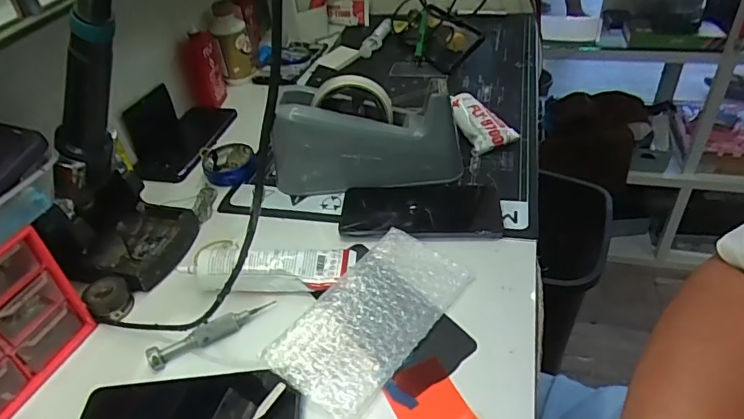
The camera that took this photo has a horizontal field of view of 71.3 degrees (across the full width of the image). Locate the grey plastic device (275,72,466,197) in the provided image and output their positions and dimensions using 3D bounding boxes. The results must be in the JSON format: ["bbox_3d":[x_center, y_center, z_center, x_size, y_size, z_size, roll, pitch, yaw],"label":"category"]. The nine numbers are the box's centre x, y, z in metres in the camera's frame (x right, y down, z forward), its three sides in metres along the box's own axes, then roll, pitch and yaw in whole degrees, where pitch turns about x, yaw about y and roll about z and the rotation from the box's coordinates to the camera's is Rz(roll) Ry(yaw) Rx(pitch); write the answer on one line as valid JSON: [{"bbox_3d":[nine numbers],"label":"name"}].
[{"bbox_3d":[-0.007,-0.083,0.557,0.204,0.101,0.065,0,40,6],"label":"grey plastic device"}]

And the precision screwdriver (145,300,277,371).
[{"bbox_3d":[-0.131,0.098,0.429,0.107,0.013,0.014,-26,44,-23],"label":"precision screwdriver"}]

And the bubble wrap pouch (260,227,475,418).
[{"bbox_3d":[0.002,0.085,0.425,0.085,0.022,0.173,24,48,31],"label":"bubble wrap pouch"}]

